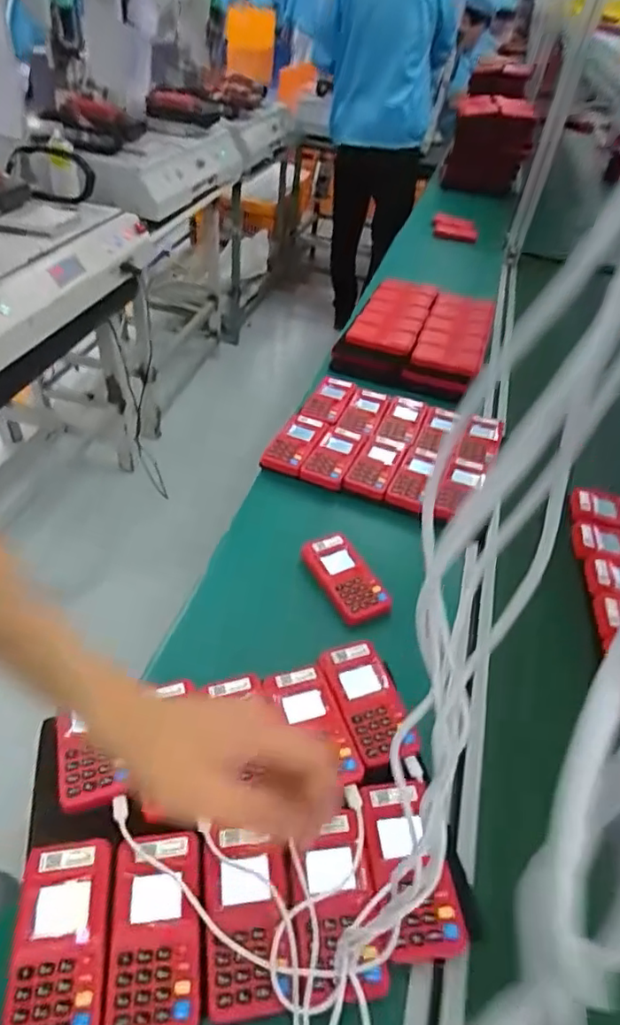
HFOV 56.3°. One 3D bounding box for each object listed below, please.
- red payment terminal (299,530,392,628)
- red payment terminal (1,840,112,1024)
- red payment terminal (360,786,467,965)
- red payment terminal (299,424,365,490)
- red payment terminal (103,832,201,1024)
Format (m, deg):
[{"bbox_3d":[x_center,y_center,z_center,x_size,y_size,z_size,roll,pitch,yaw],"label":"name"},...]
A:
[{"bbox_3d":[0.042,0.079,0.700,0.061,0.029,0.120,-18,46,-25],"label":"red payment terminal"},{"bbox_3d":[-0.177,0.305,0.412,0.062,0.017,0.120,-3,42,-10],"label":"red payment terminal"},{"bbox_3d":[0.079,0.281,0.461,0.055,0.029,0.123,-4,42,-11],"label":"red payment terminal"},{"bbox_3d":[0.036,-0.084,0.868,0.062,0.031,0.115,18,42,14],"label":"red payment terminal"},{"bbox_3d":[-0.113,0.304,0.424,0.063,0.018,0.122,-2,42,-9],"label":"red payment terminal"}]

